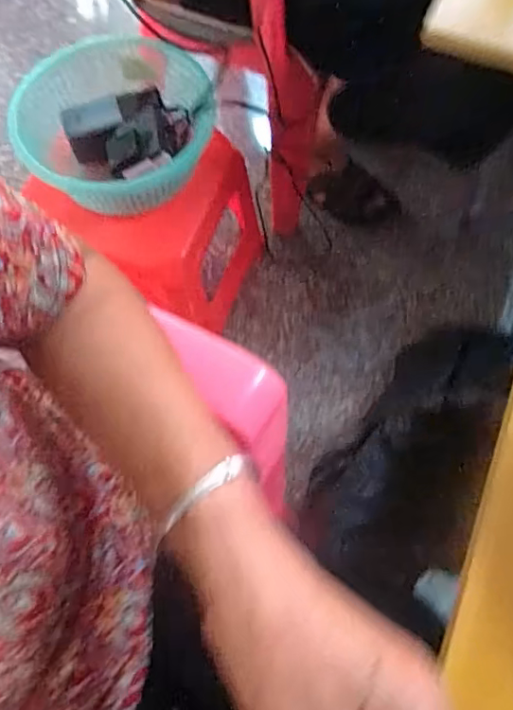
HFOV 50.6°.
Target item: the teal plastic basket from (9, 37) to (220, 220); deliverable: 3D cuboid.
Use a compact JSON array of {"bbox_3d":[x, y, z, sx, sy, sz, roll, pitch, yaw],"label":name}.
[{"bbox_3d":[-0.160,-0.295,0.694,0.247,0.102,0.230,33,71,14],"label":"teal plastic basket"}]

